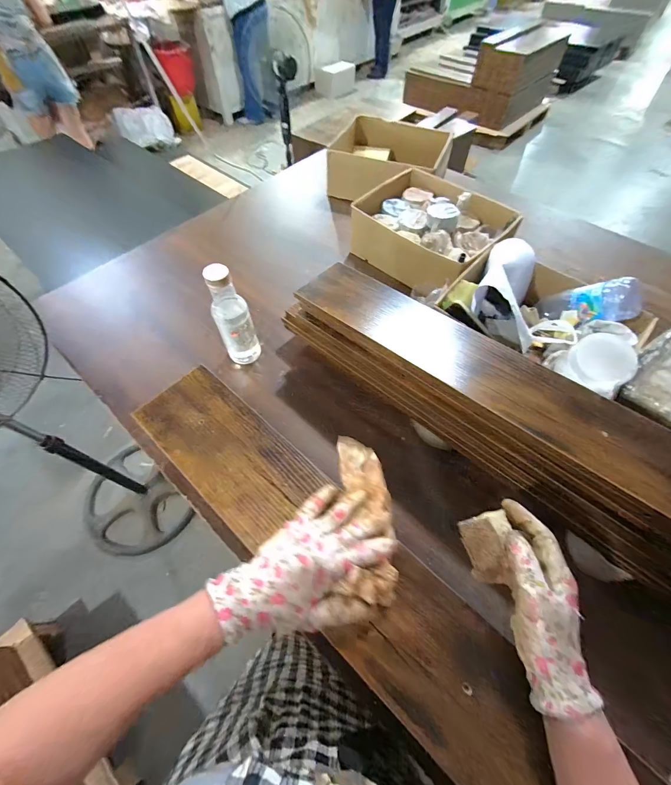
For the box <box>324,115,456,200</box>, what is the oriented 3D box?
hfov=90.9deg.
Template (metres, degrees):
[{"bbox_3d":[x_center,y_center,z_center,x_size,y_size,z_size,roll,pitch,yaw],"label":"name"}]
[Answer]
[{"bbox_3d":[0.163,-0.695,1.002,0.327,0.131,0.245,17,60,11],"label":"box"}]

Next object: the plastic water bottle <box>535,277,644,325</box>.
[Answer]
[{"bbox_3d":[0.462,-0.161,0.623,0.065,0.073,0.166,-47,30,-24],"label":"plastic water bottle"}]

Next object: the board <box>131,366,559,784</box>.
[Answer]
[{"bbox_3d":[-0.024,0.168,0.374,0.585,0.017,0.127,38,66,22],"label":"board"}]

